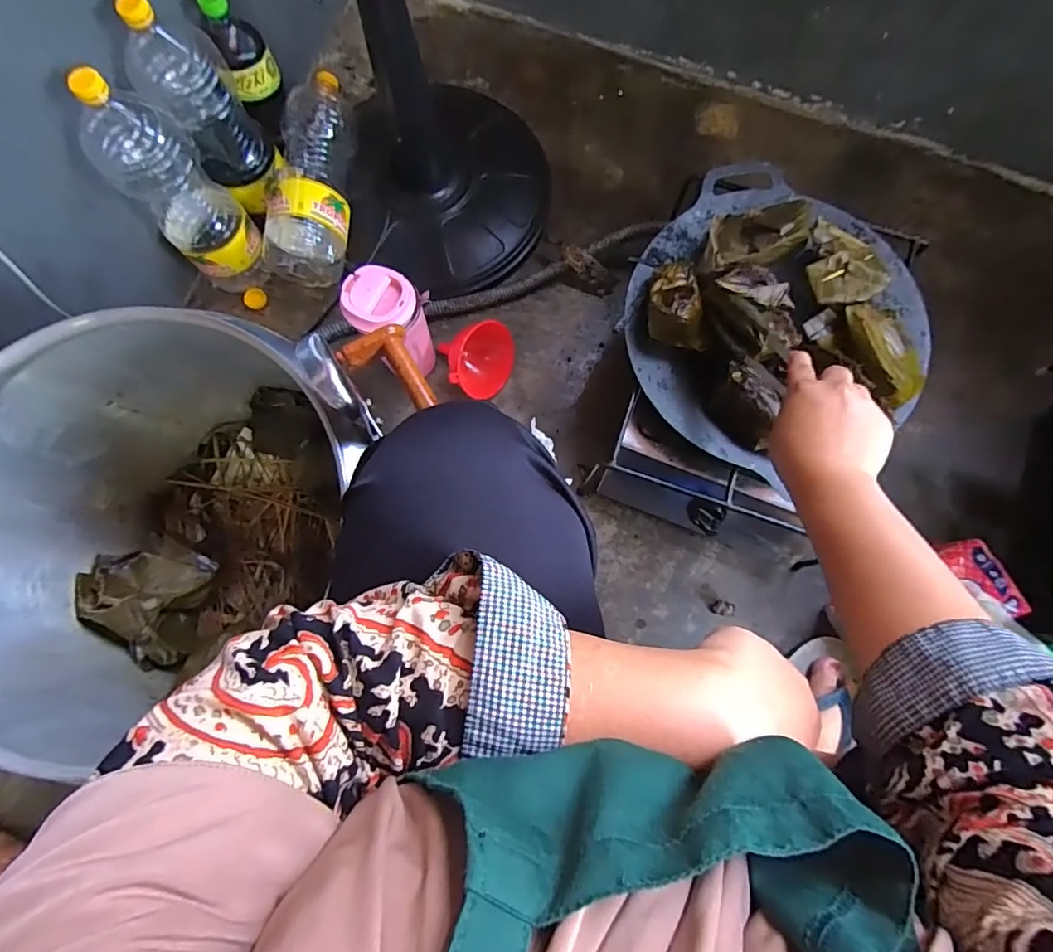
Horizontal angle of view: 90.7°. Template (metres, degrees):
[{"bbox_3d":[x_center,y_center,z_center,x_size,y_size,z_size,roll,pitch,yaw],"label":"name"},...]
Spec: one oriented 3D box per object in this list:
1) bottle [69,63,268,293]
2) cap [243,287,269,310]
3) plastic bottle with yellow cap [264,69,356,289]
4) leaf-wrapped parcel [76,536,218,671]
[{"bbox_3d":[-0.449,-0.366,0.668,0.103,0.304,0.120,-41,81,-7],"label":"bottle"},{"bbox_3d":[-0.416,-0.272,0.799,0.033,0.013,0.030,0,79,1],"label":"cap"},{"bbox_3d":[-0.311,-0.433,0.760,0.107,0.093,0.287,0,79,1],"label":"plastic bottle with yellow cap"},{"bbox_3d":[-0.437,0.140,0.597,0.114,0.106,0.128,10,80,3],"label":"leaf-wrapped parcel"}]

